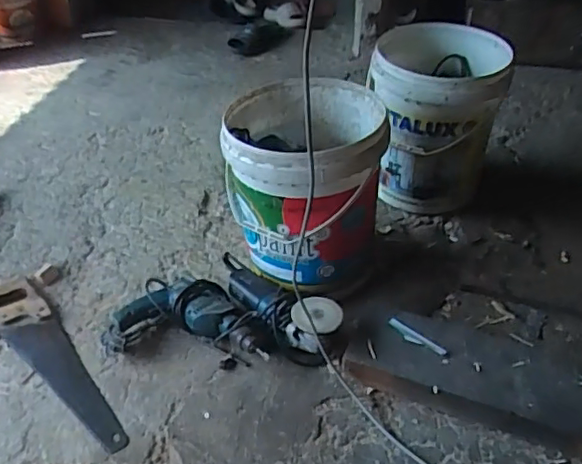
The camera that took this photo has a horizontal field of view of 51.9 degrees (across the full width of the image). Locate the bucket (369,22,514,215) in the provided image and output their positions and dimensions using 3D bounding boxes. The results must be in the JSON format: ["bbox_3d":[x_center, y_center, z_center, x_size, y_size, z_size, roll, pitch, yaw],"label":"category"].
[{"bbox_3d":[0.345,-0.273,1.481,0.299,0.358,0.283,10,44,11],"label":"bucket"}]

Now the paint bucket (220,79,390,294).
[{"bbox_3d":[0.026,-0.083,1.236,0.311,0.374,0.316,0,43,0],"label":"paint bucket"}]

